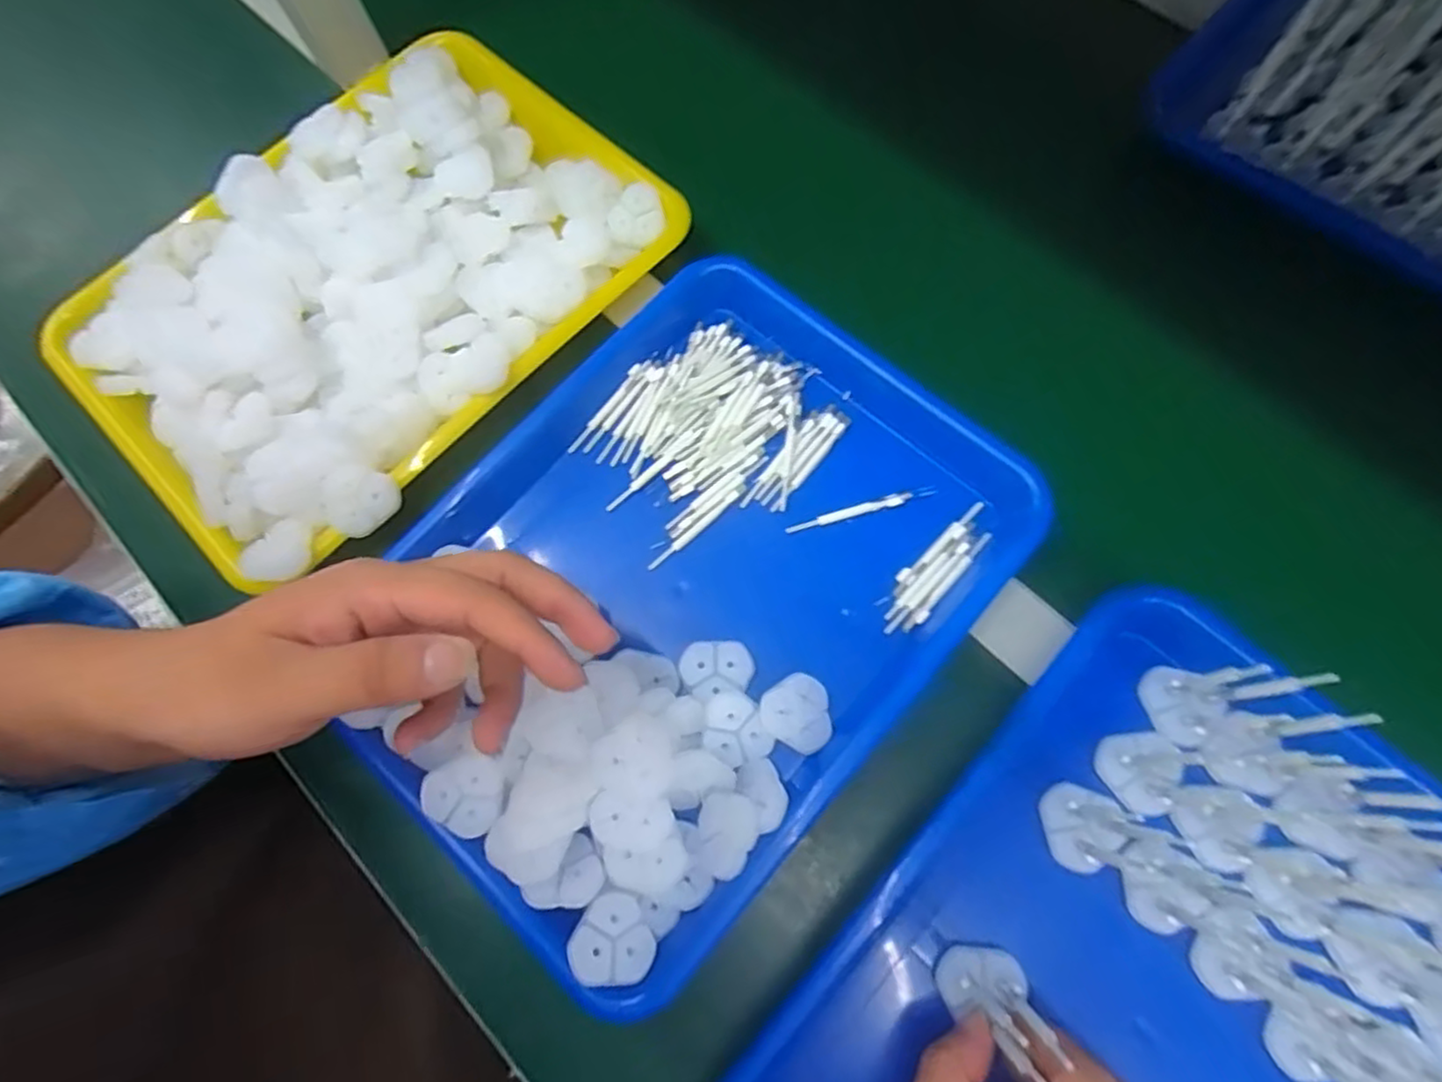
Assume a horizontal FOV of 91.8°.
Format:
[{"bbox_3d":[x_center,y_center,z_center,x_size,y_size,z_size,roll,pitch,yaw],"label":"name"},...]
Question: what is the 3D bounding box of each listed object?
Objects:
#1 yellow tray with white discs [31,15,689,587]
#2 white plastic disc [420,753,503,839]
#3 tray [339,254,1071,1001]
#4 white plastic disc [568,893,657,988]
[{"bbox_3d":[-0.211,-0.162,0.416,0.251,0.041,0.339,38,78,14],"label":"yellow tray with white discs"},{"bbox_3d":[-0.119,0.119,0.323,0.036,0.008,0.034,-1,72,3],"label":"white plastic disc"},{"bbox_3d":[-0.016,0.020,0.362,0.251,0.038,0.332,42,79,14],"label":"tray"},{"bbox_3d":[-0.048,0.177,0.311,0.037,0.004,0.035,10,57,-16],"label":"white plastic disc"}]

